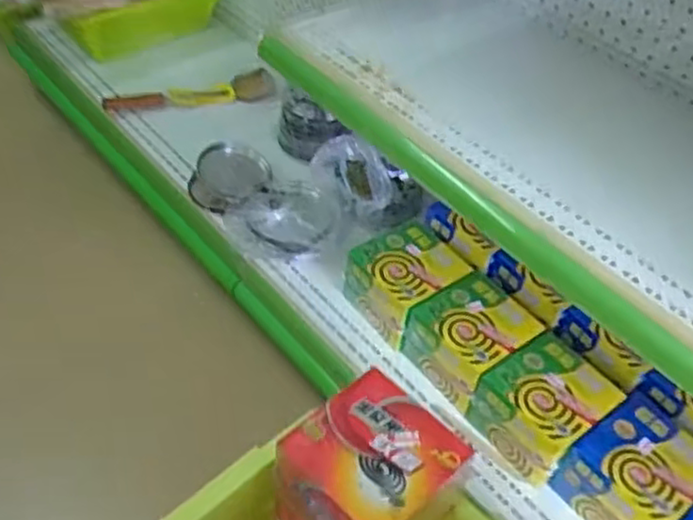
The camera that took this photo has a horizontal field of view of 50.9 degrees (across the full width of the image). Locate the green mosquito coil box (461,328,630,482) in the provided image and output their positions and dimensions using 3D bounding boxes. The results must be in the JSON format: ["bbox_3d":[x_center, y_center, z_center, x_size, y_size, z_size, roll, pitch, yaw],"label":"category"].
[{"bbox_3d":[0.267,0.190,0.972,0.152,0.113,0.134,-28,54,-29],"label":"green mosquito coil box"}]

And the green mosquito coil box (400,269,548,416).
[{"bbox_3d":[0.183,0.109,1.037,0.153,0.109,0.134,-25,53,-26],"label":"green mosquito coil box"}]

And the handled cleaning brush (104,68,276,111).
[{"bbox_3d":[-0.315,-0.344,1.483,0.341,0.041,0.079,-11,47,-15],"label":"handled cleaning brush"}]

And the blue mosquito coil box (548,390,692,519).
[{"bbox_3d":[0.364,0.265,0.908,0.145,0.100,0.135,-30,55,-29],"label":"blue mosquito coil box"}]

